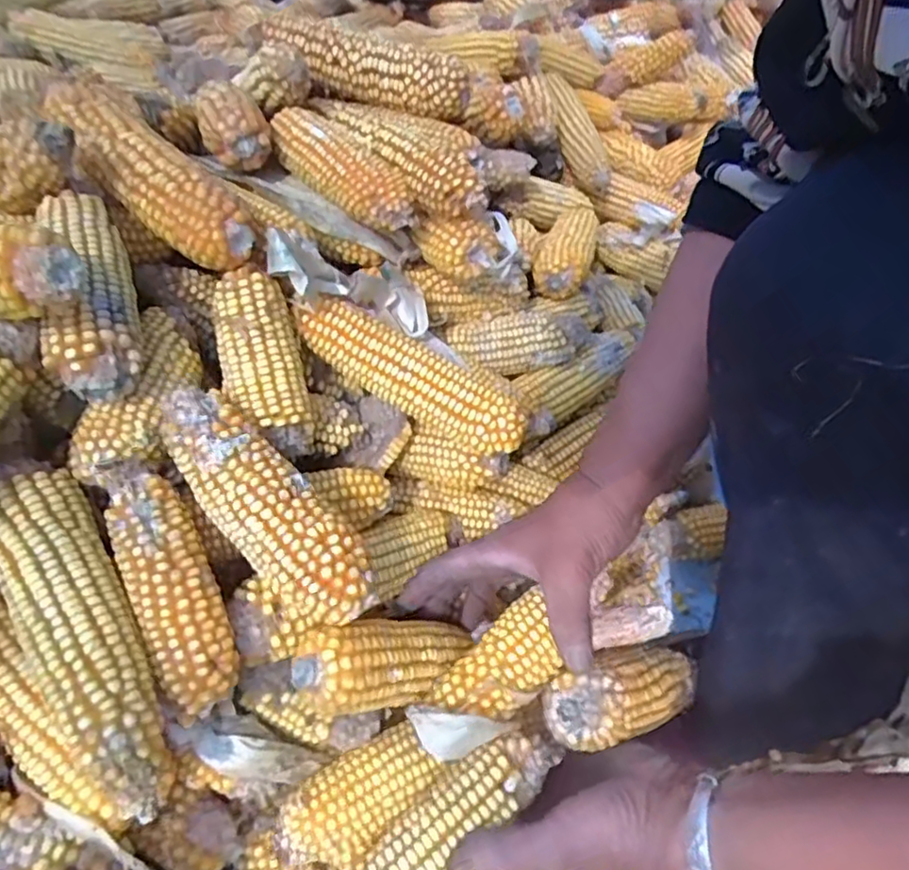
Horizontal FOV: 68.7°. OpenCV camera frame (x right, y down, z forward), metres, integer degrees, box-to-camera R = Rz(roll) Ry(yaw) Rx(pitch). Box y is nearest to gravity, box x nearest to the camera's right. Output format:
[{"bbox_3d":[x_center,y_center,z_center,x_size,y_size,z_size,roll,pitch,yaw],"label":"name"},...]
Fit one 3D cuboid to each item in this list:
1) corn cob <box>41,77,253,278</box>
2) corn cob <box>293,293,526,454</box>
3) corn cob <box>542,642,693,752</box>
[{"bbox_3d":[-0.186,-0.161,0.404,0.154,0.036,0.036,43,54,8],"label":"corn cob"},{"bbox_3d":[-0.028,-0.044,0.451,0.163,0.039,0.044,30,46,-6],"label":"corn cob"},{"bbox_3d":[0.118,0.164,0.428,0.152,0.037,0.047,8,32,-46],"label":"corn cob"}]

